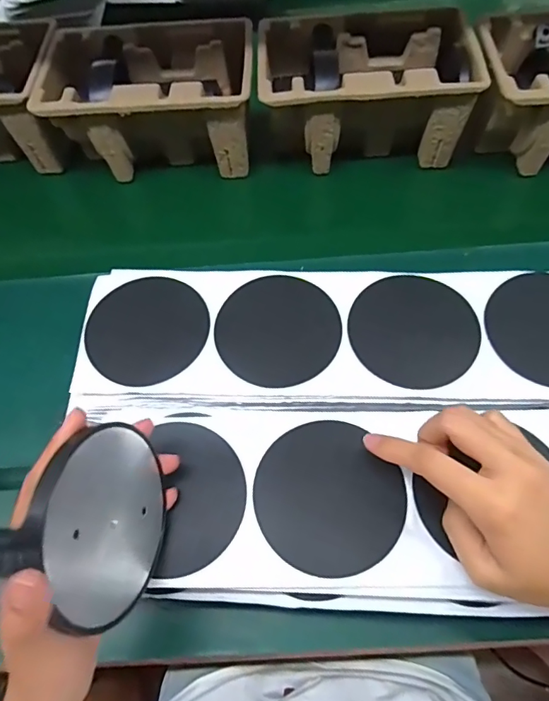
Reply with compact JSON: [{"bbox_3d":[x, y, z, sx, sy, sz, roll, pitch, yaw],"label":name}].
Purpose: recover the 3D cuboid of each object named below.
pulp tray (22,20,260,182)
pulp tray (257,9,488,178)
[{"bbox_3d":[-0.132,-0.282,0.555,0.227,0.100,0.143,3,62,5],"label":"pulp tray"},{"bbox_3d":[0.095,-0.290,0.547,0.229,0.103,0.141,-3,61,2],"label":"pulp tray"}]

